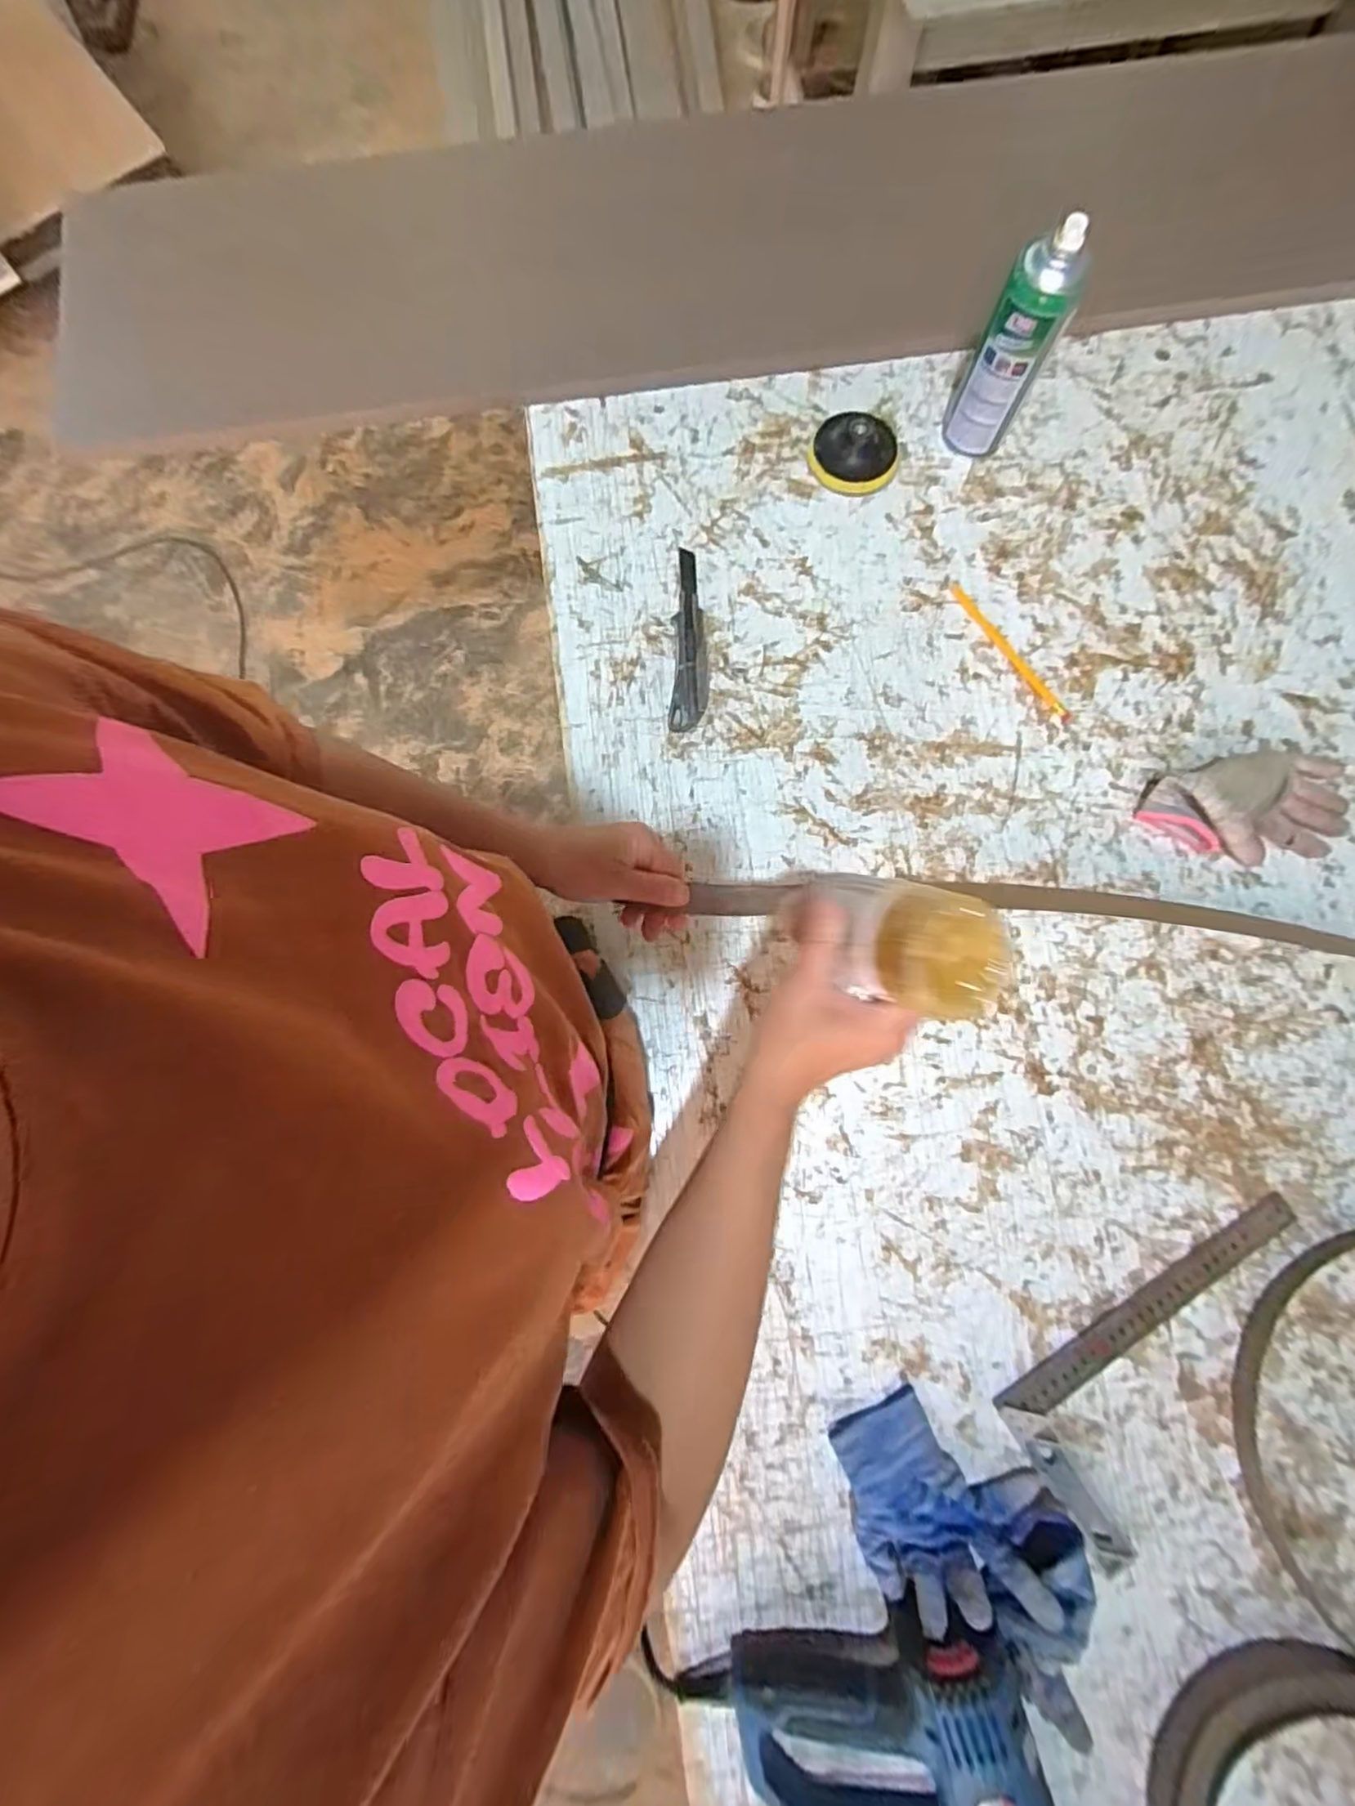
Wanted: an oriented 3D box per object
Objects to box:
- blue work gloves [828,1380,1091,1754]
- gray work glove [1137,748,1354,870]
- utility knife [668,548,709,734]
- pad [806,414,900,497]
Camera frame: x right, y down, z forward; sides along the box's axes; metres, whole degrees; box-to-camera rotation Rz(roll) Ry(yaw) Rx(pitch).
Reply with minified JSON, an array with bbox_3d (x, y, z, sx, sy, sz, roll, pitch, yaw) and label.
[{"bbox_3d":[0.208,0.460,0.458,0.211,0.055,0.119,31,80,5],"label":"blue work gloves"},{"bbox_3d":[0.509,-0.085,0.569,0.185,0.035,0.100,-6,79,-2],"label":"gray work glove"},{"bbox_3d":[0.013,-0.247,0.598,0.034,0.013,0.180,2,79,-1],"label":"utility knife"},{"bbox_3d":[0.171,-0.435,0.620,0.084,0.028,0.078,19,81,4],"label":"pad"}]

